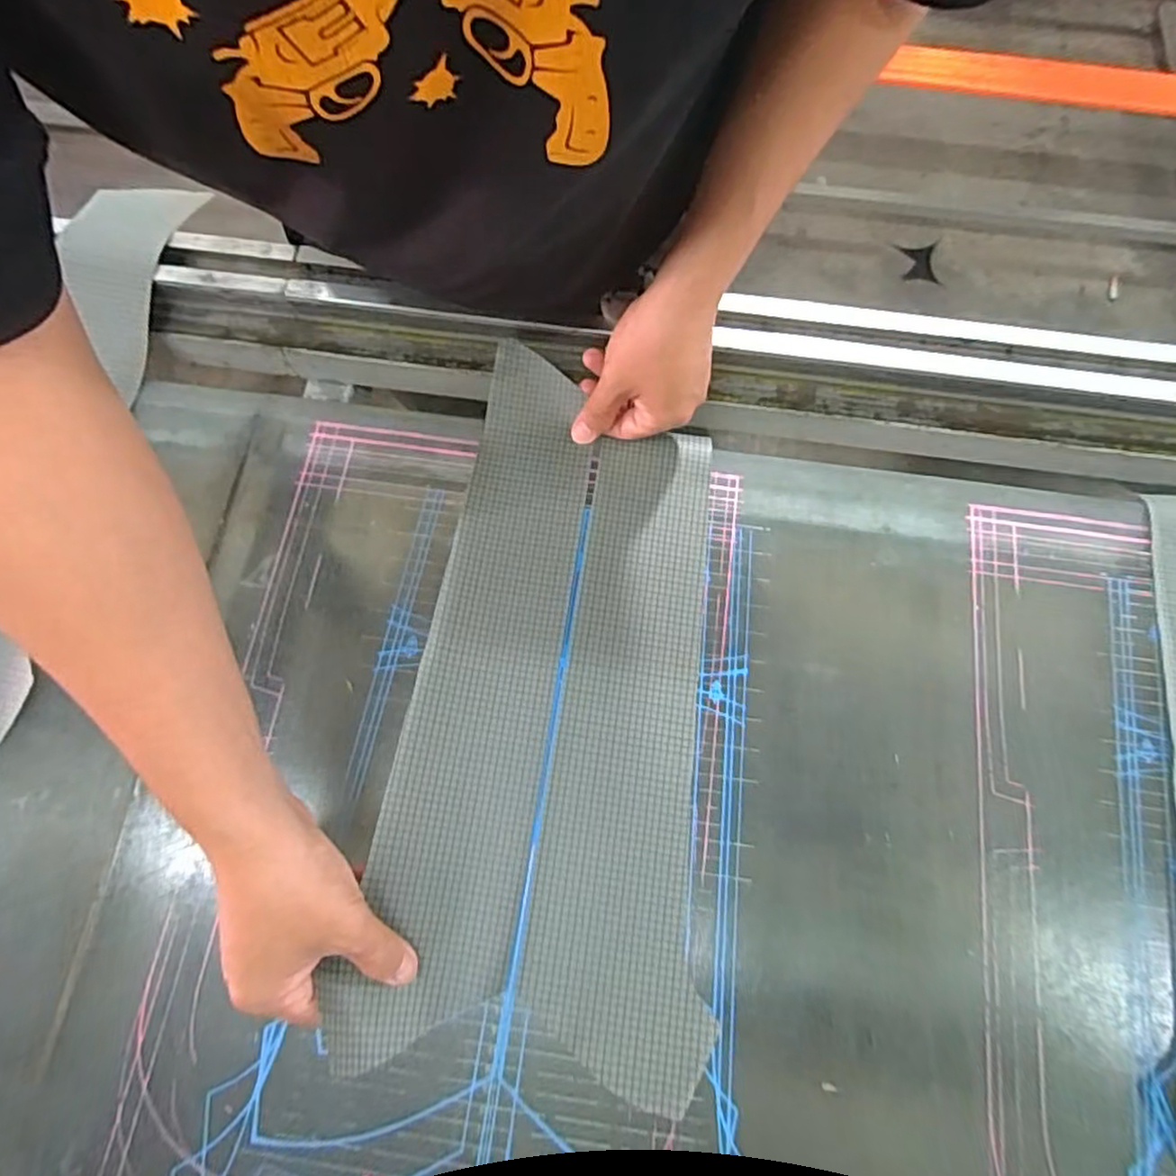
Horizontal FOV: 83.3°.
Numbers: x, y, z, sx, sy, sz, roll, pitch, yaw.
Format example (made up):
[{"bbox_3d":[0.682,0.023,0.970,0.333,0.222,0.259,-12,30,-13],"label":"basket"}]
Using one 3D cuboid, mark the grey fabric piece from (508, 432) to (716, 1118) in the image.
[{"bbox_3d":[0.027,0.087,0.443,0.103,0.004,0.415,5,72,1],"label":"grey fabric piece"}]

